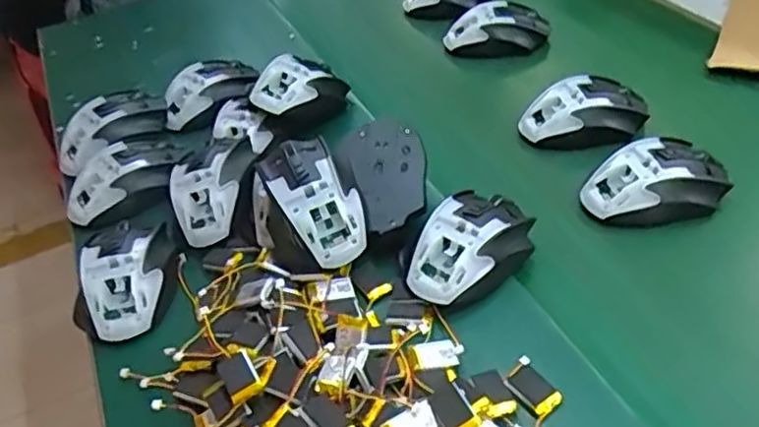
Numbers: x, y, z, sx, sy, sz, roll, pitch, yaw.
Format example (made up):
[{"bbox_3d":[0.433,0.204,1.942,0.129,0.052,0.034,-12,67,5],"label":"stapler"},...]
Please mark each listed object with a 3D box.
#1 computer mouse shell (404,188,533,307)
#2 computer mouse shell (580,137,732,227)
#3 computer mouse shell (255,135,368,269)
[{"bbox_3d":[0.067,0.021,0.500,0.110,0.038,0.067,-35,48,-27],"label":"computer mouse shell"},{"bbox_3d":[0.223,-0.027,0.539,0.109,0.033,0.062,-11,42,-2],"label":"computer mouse shell"},{"bbox_3d":[-0.049,-0.012,0.510,0.056,0.032,0.108,-23,66,-19],"label":"computer mouse shell"}]

